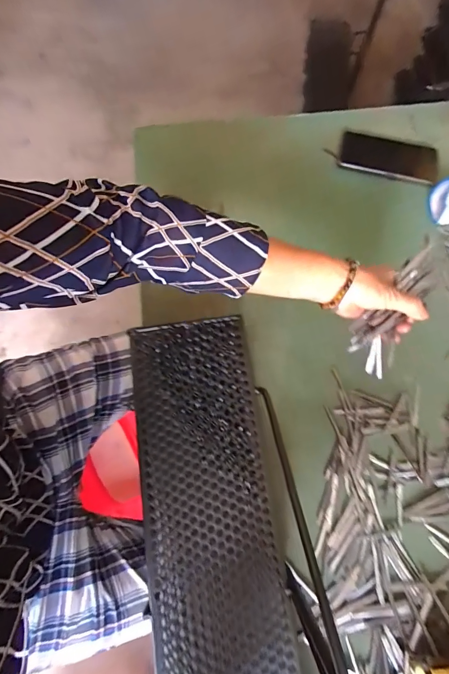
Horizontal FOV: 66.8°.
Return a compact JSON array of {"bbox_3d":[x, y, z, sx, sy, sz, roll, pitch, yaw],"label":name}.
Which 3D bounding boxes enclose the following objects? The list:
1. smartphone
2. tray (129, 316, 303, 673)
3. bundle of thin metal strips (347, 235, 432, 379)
[{"bbox_3d":[0.274,-0.296,0.567,0.157,0.013,0.081,13,75,2],"label":"smartphone"},{"bbox_3d":[-0.008,0.249,0.351,0.139,0.026,0.553,-8,74,-2],"label":"tray"},{"bbox_3d":[0.199,-0.033,0.402,0.060,0.028,0.163,28,106,8],"label":"bundle of thin metal strips"}]

